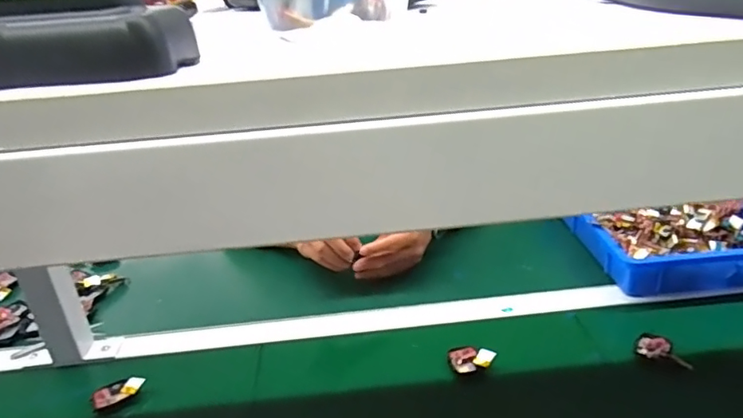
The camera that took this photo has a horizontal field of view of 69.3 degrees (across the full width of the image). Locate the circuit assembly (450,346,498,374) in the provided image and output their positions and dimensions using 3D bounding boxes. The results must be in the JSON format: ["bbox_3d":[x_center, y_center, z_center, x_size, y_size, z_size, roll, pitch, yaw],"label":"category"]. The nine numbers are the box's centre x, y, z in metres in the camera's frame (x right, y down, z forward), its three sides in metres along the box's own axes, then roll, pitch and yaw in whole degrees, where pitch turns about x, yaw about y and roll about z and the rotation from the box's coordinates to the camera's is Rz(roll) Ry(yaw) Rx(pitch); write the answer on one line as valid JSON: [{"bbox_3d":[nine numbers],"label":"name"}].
[{"bbox_3d":[0.118,0.174,0.634,0.047,0.011,0.036,-13,27,-21],"label":"circuit assembly"}]

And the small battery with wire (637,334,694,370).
[{"bbox_3d":[0.340,0.162,0.624,0.058,0.011,0.034,12,29,29],"label":"small battery with wire"}]

